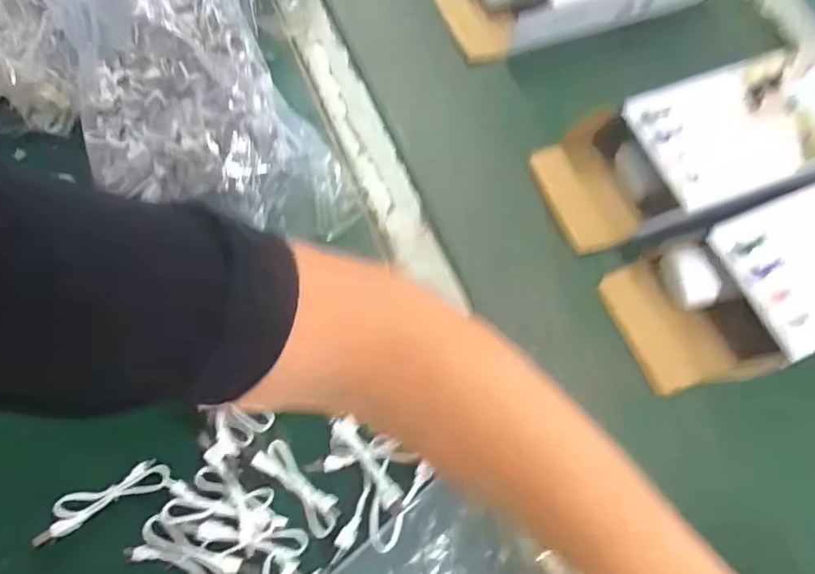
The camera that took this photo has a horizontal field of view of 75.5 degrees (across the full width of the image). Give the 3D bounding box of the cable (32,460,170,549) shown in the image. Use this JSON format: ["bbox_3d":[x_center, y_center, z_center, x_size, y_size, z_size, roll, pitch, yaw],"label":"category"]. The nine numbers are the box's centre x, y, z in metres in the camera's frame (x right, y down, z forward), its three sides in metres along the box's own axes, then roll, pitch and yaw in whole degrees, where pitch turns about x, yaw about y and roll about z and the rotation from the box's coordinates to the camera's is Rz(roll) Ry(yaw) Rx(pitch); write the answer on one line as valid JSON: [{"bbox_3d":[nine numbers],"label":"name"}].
[{"bbox_3d":[-0.192,0.133,0.332,0.082,0.008,0.022,-23,70,-13],"label":"cable"}]

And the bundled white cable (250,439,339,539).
[{"bbox_3d":[-0.069,0.126,0.332,0.065,0.008,0.023,43,71,14],"label":"bundled white cable"}]

